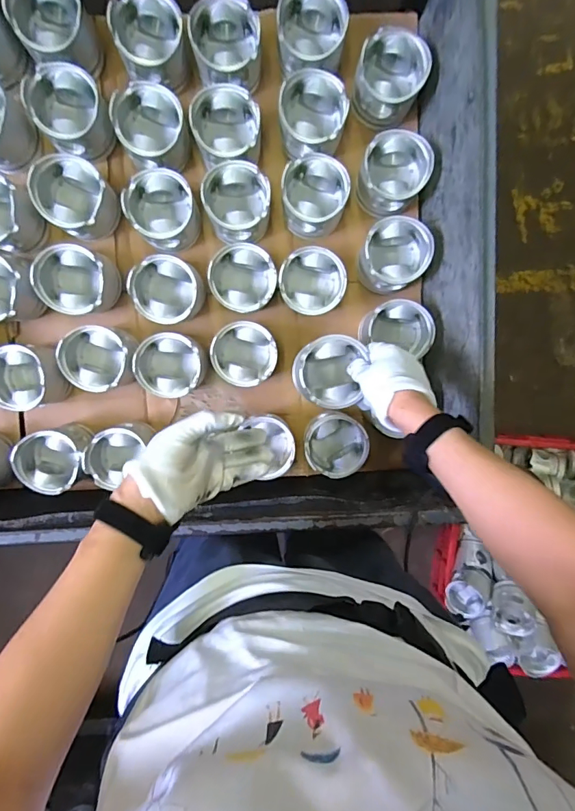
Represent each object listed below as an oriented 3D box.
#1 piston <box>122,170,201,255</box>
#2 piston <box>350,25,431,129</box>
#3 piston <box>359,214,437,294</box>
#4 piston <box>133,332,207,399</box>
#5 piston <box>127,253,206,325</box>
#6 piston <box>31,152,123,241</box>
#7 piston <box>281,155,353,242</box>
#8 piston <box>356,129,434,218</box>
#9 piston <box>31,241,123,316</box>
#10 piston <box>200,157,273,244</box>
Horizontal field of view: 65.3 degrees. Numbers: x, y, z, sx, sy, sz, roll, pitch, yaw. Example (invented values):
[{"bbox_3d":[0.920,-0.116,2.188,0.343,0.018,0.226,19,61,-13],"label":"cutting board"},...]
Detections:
[{"bbox_3d":[-0.176,-0.276,0.637,0.095,0.076,0.092,0,96,-2],"label":"piston"},{"bbox_3d":[0.143,-0.461,0.639,0.094,0.072,0.094,0,96,-2],"label":"piston"},{"bbox_3d":[0.154,-0.221,0.665,0.092,0.088,0.096,0,96,-2],"label":"piston"},{"bbox_3d":[-0.172,-0.060,0.673,0.096,0.067,0.093,0,96,-2],"label":"piston"},{"bbox_3d":[-0.176,-0.166,0.658,0.099,0.074,0.092,0,96,-2],"label":"piston"},{"bbox_3d":[-0.292,-0.288,0.630,0.098,0.078,0.092,0,96,-2],"label":"piston"},{"bbox_3d":[0.037,-0.306,0.670,0.098,0.077,0.105,14,96,-3],"label":"piston"},{"bbox_3d":[0.151,-0.335,0.654,0.095,0.077,0.094,0,96,-2],"label":"piston"},{"bbox_3d":[-0.298,-0.176,0.640,0.098,0.067,0.093,11,96,-3],"label":"piston"},{"bbox_3d":[-0.074,-0.290,0.653,0.095,0.078,0.101,0,96,-2],"label":"piston"}]

